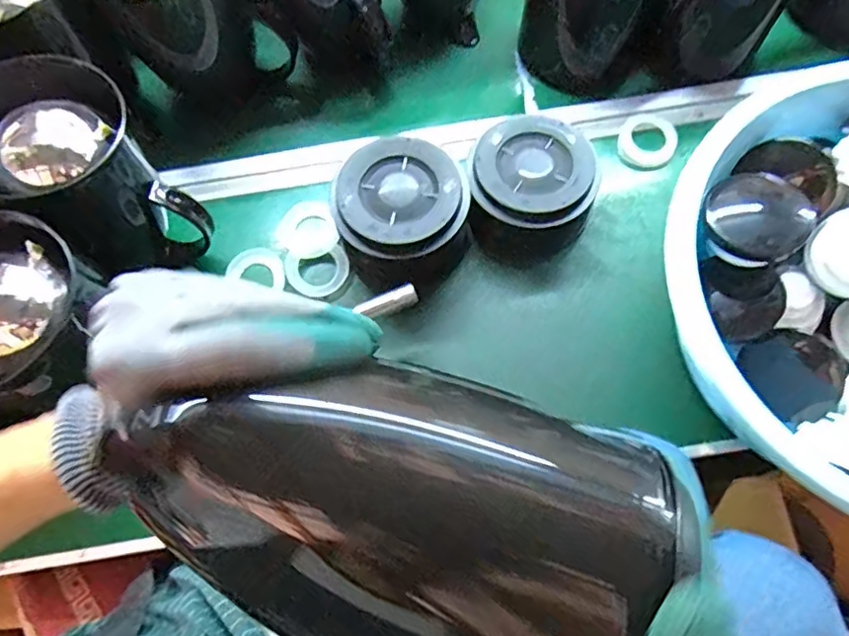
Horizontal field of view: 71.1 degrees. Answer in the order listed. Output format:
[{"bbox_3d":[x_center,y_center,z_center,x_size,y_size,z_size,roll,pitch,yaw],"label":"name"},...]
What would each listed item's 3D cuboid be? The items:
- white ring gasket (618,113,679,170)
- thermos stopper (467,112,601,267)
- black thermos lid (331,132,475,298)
[{"bbox_3d":[0.233,-0.184,0.620,0.056,0.009,0.064,33,74,13],"label":"white ring gasket"},{"bbox_3d":[0.100,-0.121,0.568,0.115,0.066,0.119,-1,70,2],"label":"thermos stopper"},{"bbox_3d":[-0.023,-0.091,0.555,0.112,0.090,0.114,-1,70,2],"label":"black thermos lid"}]

